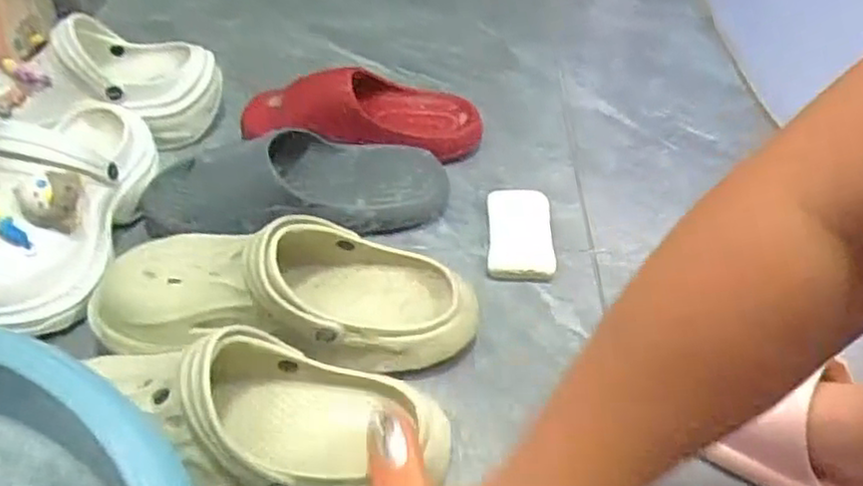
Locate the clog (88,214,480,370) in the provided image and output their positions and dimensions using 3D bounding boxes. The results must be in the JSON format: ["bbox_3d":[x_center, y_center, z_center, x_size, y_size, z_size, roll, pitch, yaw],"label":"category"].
[{"bbox_3d":[-0.113,0.034,0.558,0.289,0.093,0.106,2,46,0],"label":"clog"}]

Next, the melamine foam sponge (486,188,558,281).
[{"bbox_3d":[0.083,-0.009,0.669,0.060,0.015,0.106,3,46,1],"label":"melamine foam sponge"}]

